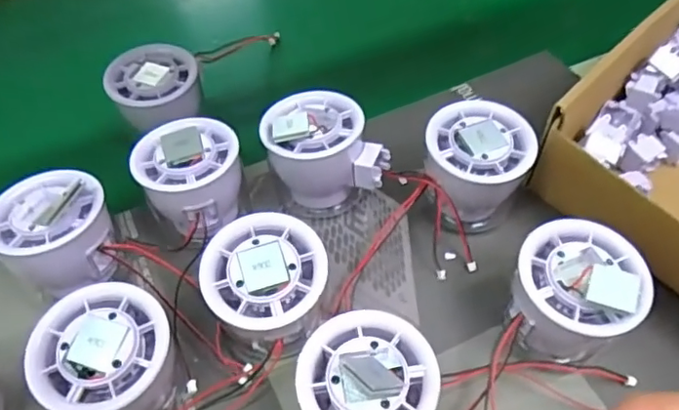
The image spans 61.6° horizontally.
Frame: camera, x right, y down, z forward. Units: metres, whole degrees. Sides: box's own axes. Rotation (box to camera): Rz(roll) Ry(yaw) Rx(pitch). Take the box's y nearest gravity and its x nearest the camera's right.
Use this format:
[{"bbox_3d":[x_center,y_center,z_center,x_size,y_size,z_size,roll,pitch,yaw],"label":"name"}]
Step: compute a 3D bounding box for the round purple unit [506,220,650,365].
[{"bbox_3d":[0.110,0.044,0.276,0.055,0.057,0.058,-1,53,1],"label":"round purple unit"}]

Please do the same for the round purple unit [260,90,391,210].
[{"bbox_3d":[-0.008,-0.033,0.335,0.072,0.056,0.053,2,53,3],"label":"round purple unit"}]

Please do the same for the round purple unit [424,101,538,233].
[{"bbox_3d":[0.076,-0.018,0.324,0.055,0.052,0.059,-1,53,1],"label":"round purple unit"}]

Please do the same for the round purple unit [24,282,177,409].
[{"bbox_3d":[-0.103,0.073,0.263,0.055,0.055,0.055,-1,53,1],"label":"round purple unit"}]

